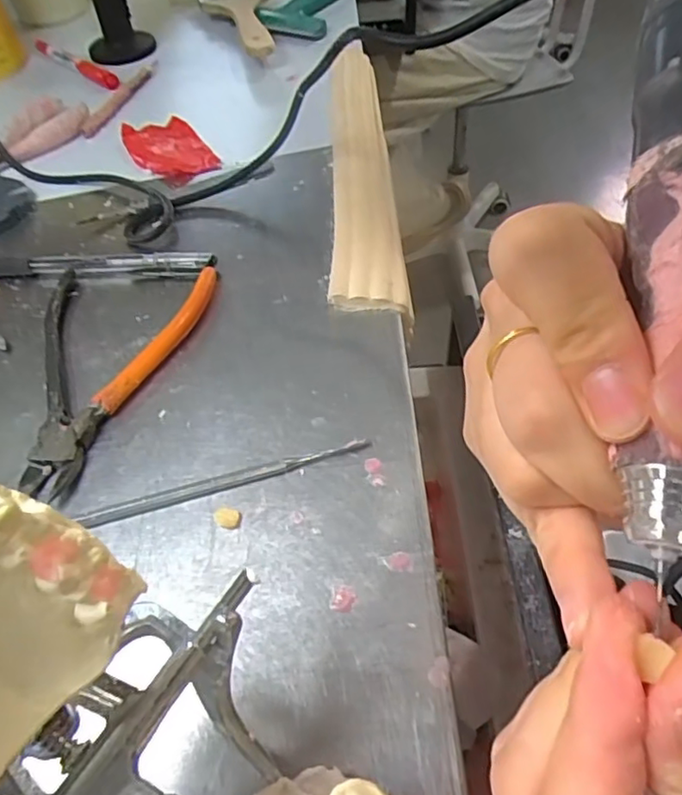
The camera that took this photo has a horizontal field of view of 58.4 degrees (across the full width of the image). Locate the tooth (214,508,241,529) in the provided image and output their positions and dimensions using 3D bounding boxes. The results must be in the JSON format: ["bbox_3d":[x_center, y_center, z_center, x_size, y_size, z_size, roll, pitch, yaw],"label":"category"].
[{"bbox_3d":[-0.047,0.049,0.249,0.011,0.004,0.008,-3,51,1],"label":"tooth"}]

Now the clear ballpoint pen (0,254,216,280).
[{"bbox_3d":[-0.156,-0.077,0.354,0.163,0.010,0.013,2,51,6],"label":"clear ballpoint pen"}]

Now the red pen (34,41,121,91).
[{"bbox_3d":[-0.238,-0.299,0.547,0.138,0.018,0.011,35,61,28],"label":"red pen"}]

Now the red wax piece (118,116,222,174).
[{"bbox_3d":[-0.123,-0.180,0.437,0.051,0.009,0.074,-27,54,-17],"label":"red wax piece"}]

